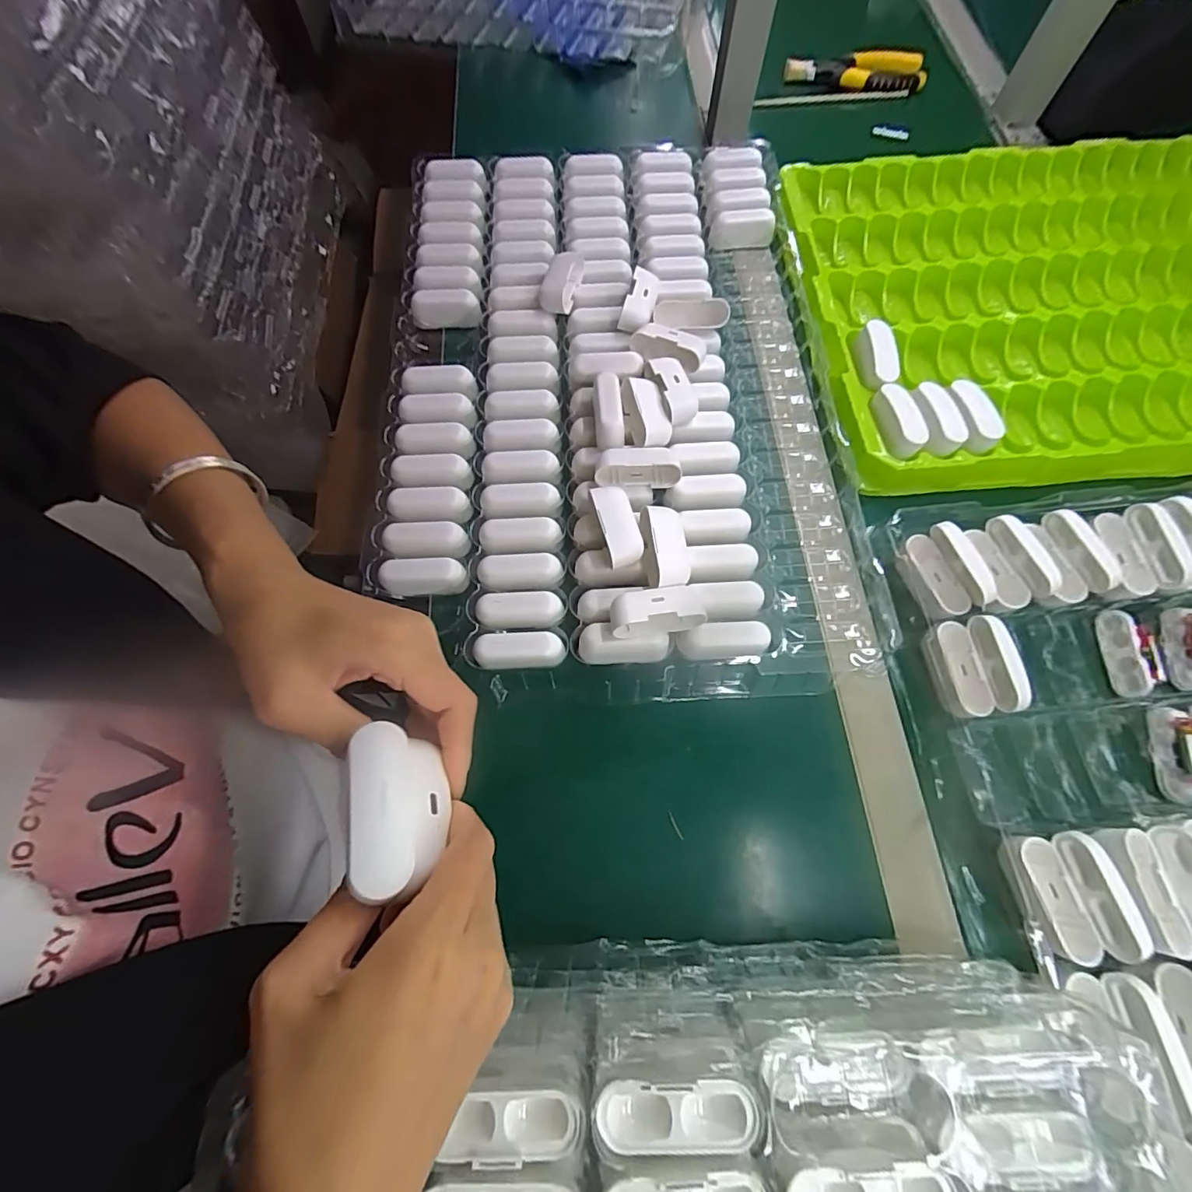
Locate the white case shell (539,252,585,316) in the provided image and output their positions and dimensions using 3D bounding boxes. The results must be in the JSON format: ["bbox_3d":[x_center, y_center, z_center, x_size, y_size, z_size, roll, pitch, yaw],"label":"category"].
[{"bbox_3d":[-0.033,-0.290,0.464,0.033,0.020,0.063,12,71,4],"label":"white case shell"}]

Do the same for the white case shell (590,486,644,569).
[{"bbox_3d":[0.016,-0.051,0.375,0.026,0.027,0.061,-16,72,-6],"label":"white case shell"}]

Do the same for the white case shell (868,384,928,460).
[{"bbox_3d":[0.245,-0.144,0.405,0.020,0.024,0.061,-6,71,-2],"label":"white case shell"}]

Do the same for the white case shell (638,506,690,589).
[{"bbox_3d":[0.052,-0.034,0.369,0.034,0.022,0.063,-3,71,-1],"label":"white case shell"}]

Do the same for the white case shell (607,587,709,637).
[{"bbox_3d":[0.042,0.010,0.351,0.063,0.027,0.028,-7,71,-3],"label":"white case shell"}]

